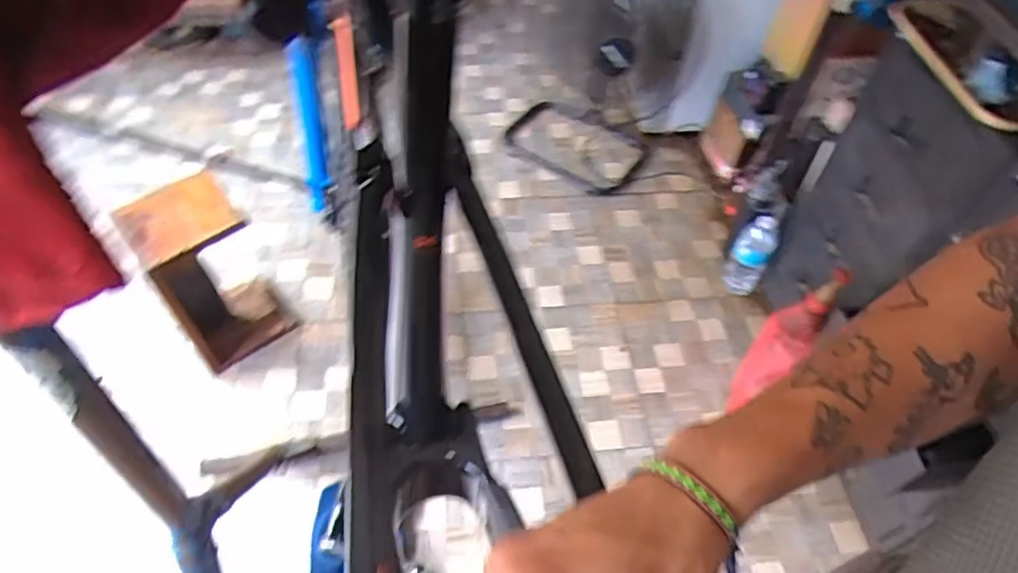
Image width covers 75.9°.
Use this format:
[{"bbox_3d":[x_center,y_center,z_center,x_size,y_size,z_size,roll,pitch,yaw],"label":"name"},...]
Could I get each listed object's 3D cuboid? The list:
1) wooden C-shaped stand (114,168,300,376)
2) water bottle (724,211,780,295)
[{"bbox_3d":[-0.629,-0.027,1.392,0.221,0.455,0.164,-33,61,-25],"label":"wooden C-shaped stand"},{"bbox_3d":[0.633,-0.082,1.709,0.083,0.243,0.090,-31,62,-25],"label":"water bottle"}]

